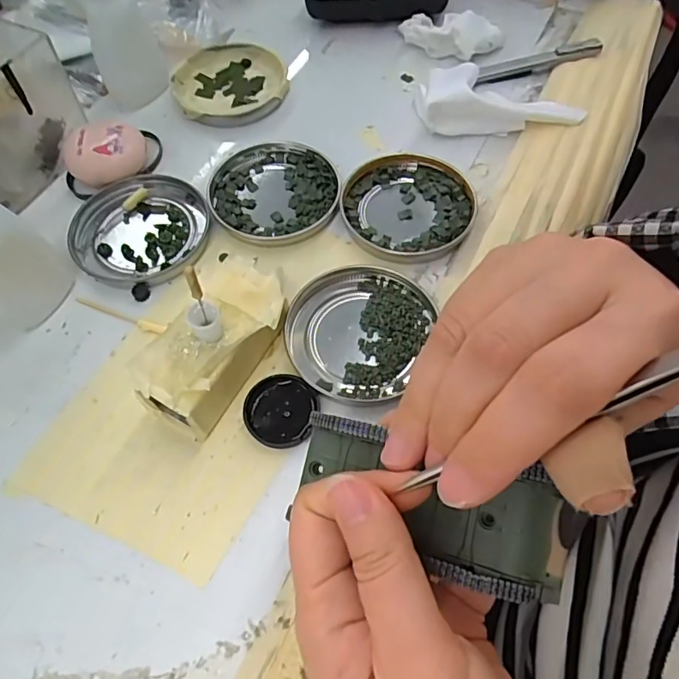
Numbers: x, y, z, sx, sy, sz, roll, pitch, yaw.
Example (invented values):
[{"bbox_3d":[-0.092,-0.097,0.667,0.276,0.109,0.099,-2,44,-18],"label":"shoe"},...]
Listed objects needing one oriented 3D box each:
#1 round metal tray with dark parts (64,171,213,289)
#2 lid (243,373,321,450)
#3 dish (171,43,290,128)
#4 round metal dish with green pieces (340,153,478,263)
[{"bbox_3d":[-0.118,-0.066,0.305,0.077,0.009,0.074,-1,61,1],"label":"round metal tray with dark parts"},{"bbox_3d":[-0.029,0.035,0.249,0.033,0.007,0.035,-1,61,1],"label":"lid"},{"bbox_3d":[-0.078,-0.182,0.366,0.076,0.011,0.076,-27,64,-13],"label":"dish"},{"bbox_3d":[0.041,-0.081,0.309,0.076,0.008,0.075,-1,61,1],"label":"round metal dish with green pieces"}]

